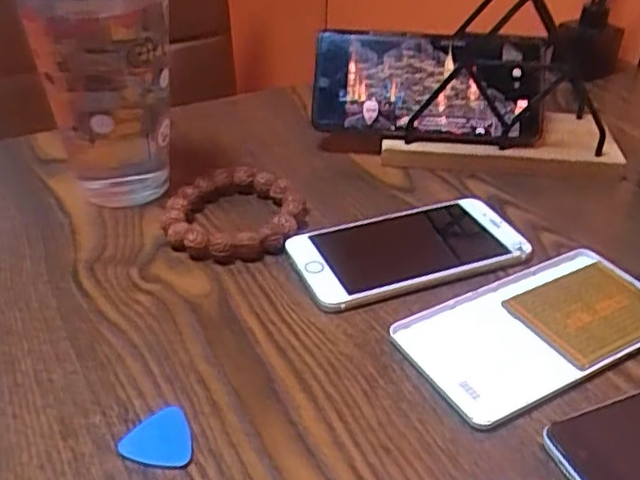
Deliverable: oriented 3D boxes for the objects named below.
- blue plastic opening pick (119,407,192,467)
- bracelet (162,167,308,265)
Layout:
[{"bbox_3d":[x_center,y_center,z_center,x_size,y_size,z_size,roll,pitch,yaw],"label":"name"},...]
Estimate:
[{"bbox_3d":[-0.069,0.084,0.284,0.028,0.004,0.028,-7,37,-11],"label":"blue plastic opening pick"},{"bbox_3d":[-0.052,-0.016,0.415,0.078,0.018,0.078,1,36,-1],"label":"bracelet"}]

